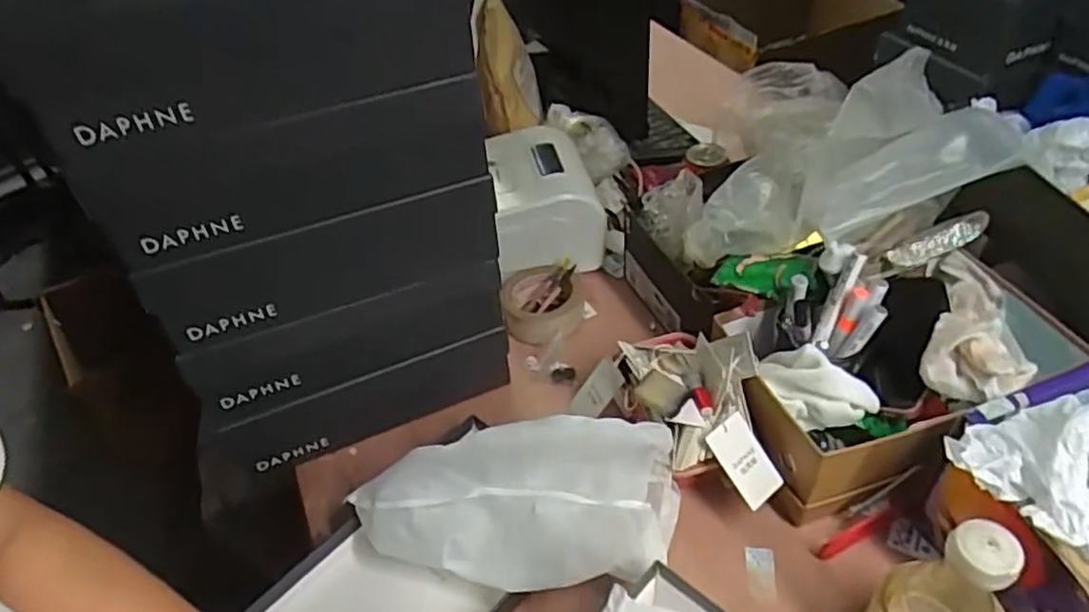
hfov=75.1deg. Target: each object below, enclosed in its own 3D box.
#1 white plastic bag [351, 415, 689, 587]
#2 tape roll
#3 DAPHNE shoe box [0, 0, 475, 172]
[{"bbox_3d":[-0.026,0.164,0.611,0.278,0.089,0.120,0,44,7],"label":"white plastic bag"},{"bbox_3d":[0.003,0.005,0.867,0.088,0.049,0.110,-4,43,2],"label":"tape roll"},{"bbox_3d":[-0.209,-0.210,0.513,0.305,0.093,0.168,-15,44,-9],"label":"DAPHNE shoe box"}]

